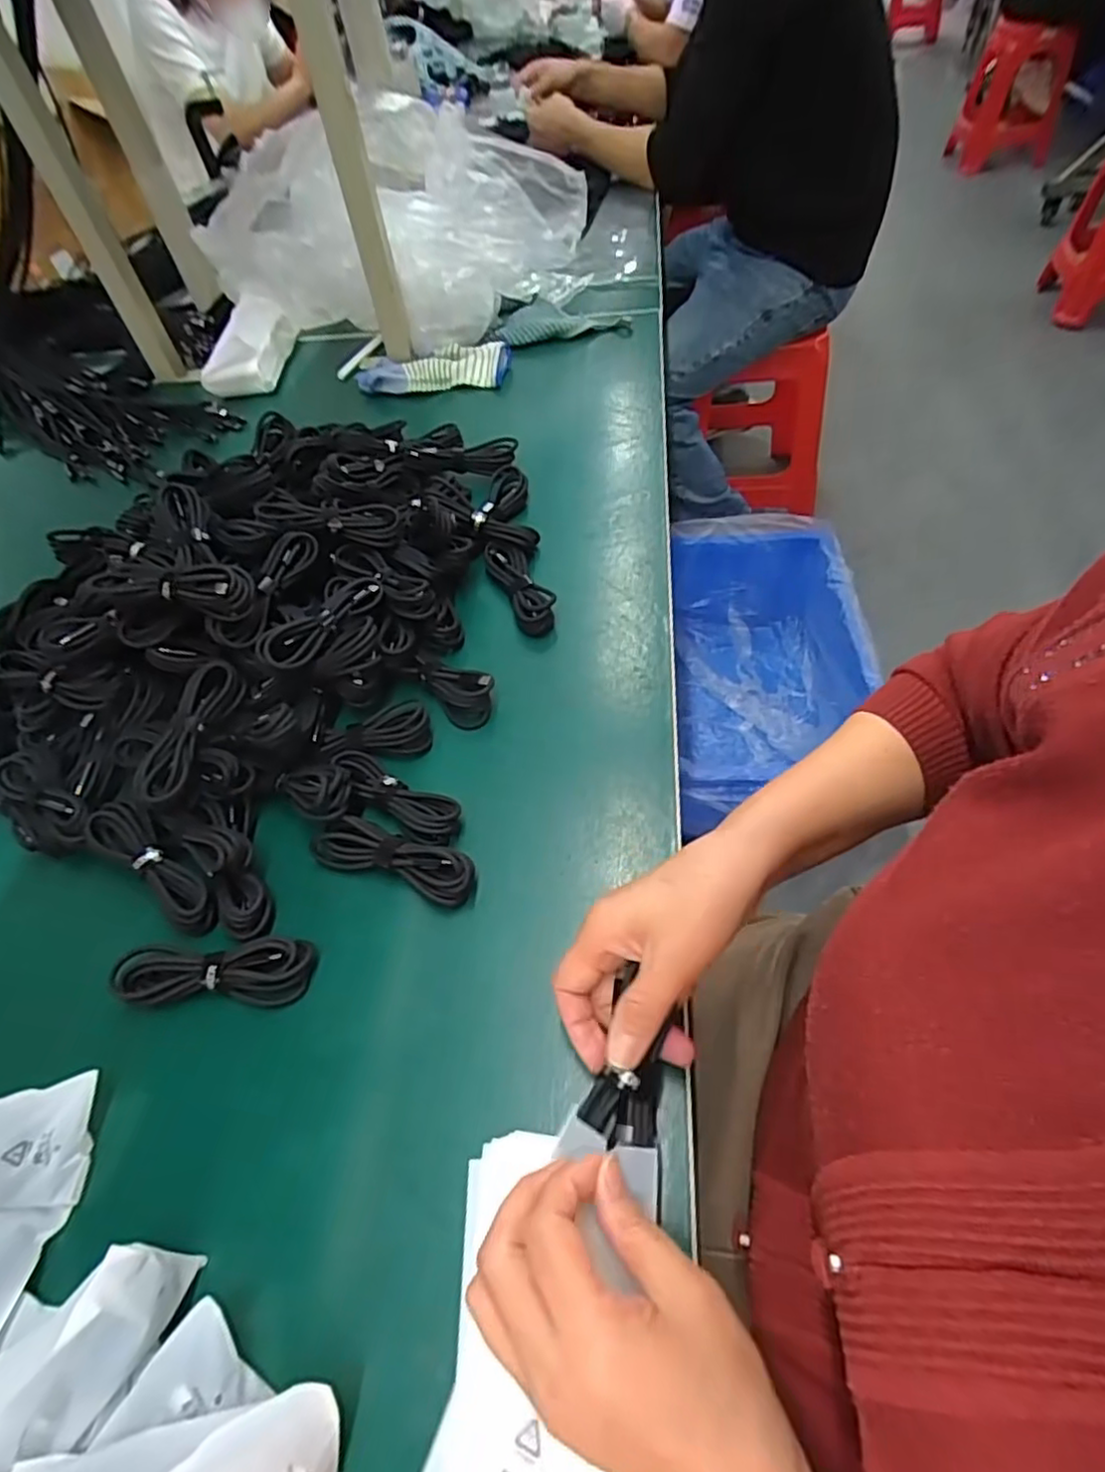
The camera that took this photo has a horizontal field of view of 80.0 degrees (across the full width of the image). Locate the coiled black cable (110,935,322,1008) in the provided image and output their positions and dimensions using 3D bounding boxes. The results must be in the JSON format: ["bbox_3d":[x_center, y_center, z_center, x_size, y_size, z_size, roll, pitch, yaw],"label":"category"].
[{"bbox_3d":[-0.202,0.143,0.398,0.114,0.023,0.034,-1,54,3],"label":"coiled black cable"}]

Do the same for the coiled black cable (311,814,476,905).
[{"bbox_3d":[-0.103,0.080,0.427,0.111,0.028,0.031,16,57,15],"label":"coiled black cable"}]

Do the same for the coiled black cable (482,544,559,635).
[{"bbox_3d":[-0.027,-0.128,0.573,0.035,0.030,0.111,-21,54,-8],"label":"coiled black cable"}]

